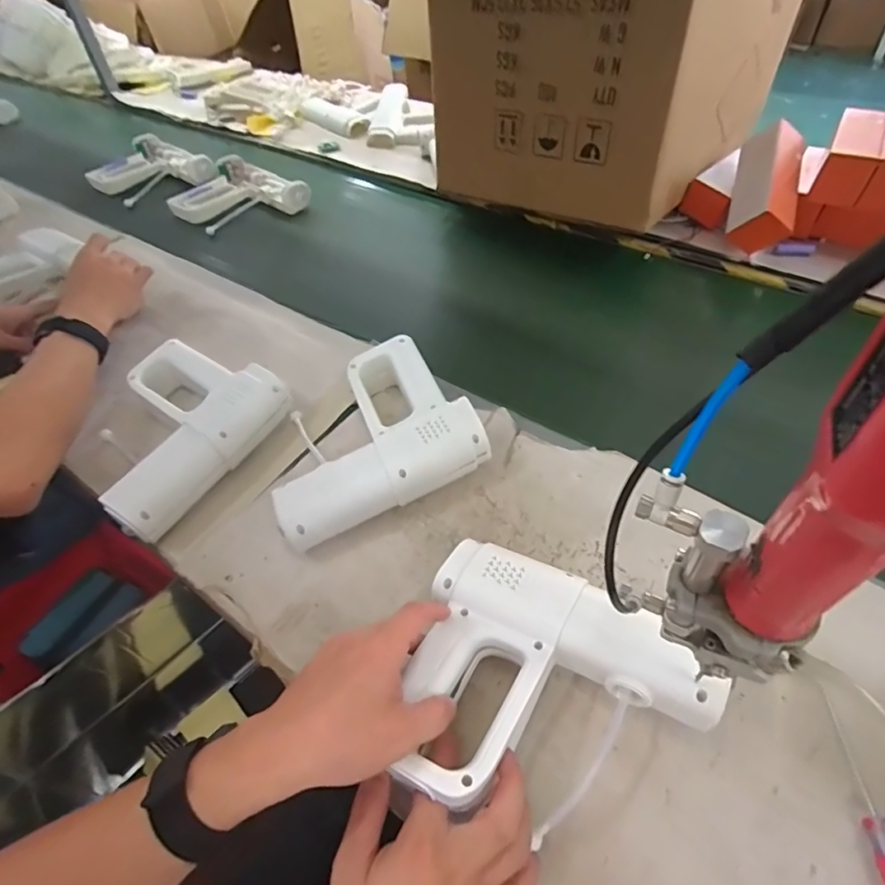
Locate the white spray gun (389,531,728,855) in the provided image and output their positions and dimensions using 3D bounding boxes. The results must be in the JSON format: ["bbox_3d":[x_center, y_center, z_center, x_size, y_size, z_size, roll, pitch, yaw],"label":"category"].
[{"bbox_3d":[0.063,0.175,0.360,0.201,0.051,0.170,25,56,23],"label":"white spray gun"}]

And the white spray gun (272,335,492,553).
[{"bbox_3d":[-0.081,-0.008,0.547,0.205,0.070,0.175,-22,51,-12],"label":"white spray gun"}]

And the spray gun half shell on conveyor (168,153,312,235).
[{"bbox_3d":[-0.395,-0.473,1.001,0.252,0.044,0.185,33,61,29],"label":"spray gun half shell on conveyor"}]

